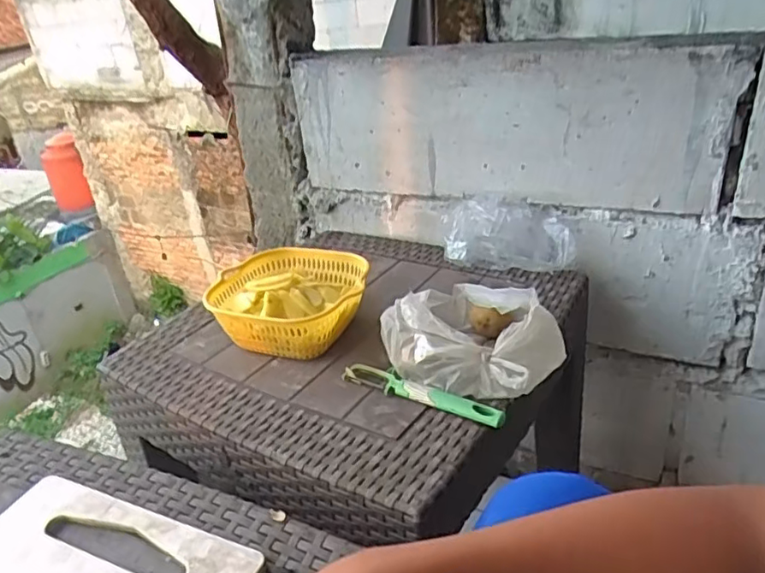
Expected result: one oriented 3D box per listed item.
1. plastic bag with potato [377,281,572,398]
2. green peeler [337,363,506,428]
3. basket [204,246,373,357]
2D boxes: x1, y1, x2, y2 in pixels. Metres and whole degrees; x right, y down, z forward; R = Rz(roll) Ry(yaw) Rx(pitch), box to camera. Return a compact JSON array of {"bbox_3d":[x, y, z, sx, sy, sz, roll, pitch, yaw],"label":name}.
[{"bbox_3d":[0.092,0.049,0.624,0.165,0.081,0.131,18,37,38],"label":"plastic bag with potato"},{"bbox_3d":[0.039,0.105,0.599,0.176,0.015,0.028,12,33,30],"label":"green peeler"},{"bbox_3d":[-0.103,0.023,0.718,0.169,0.074,0.163,-5,28,3],"label":"basket"}]

